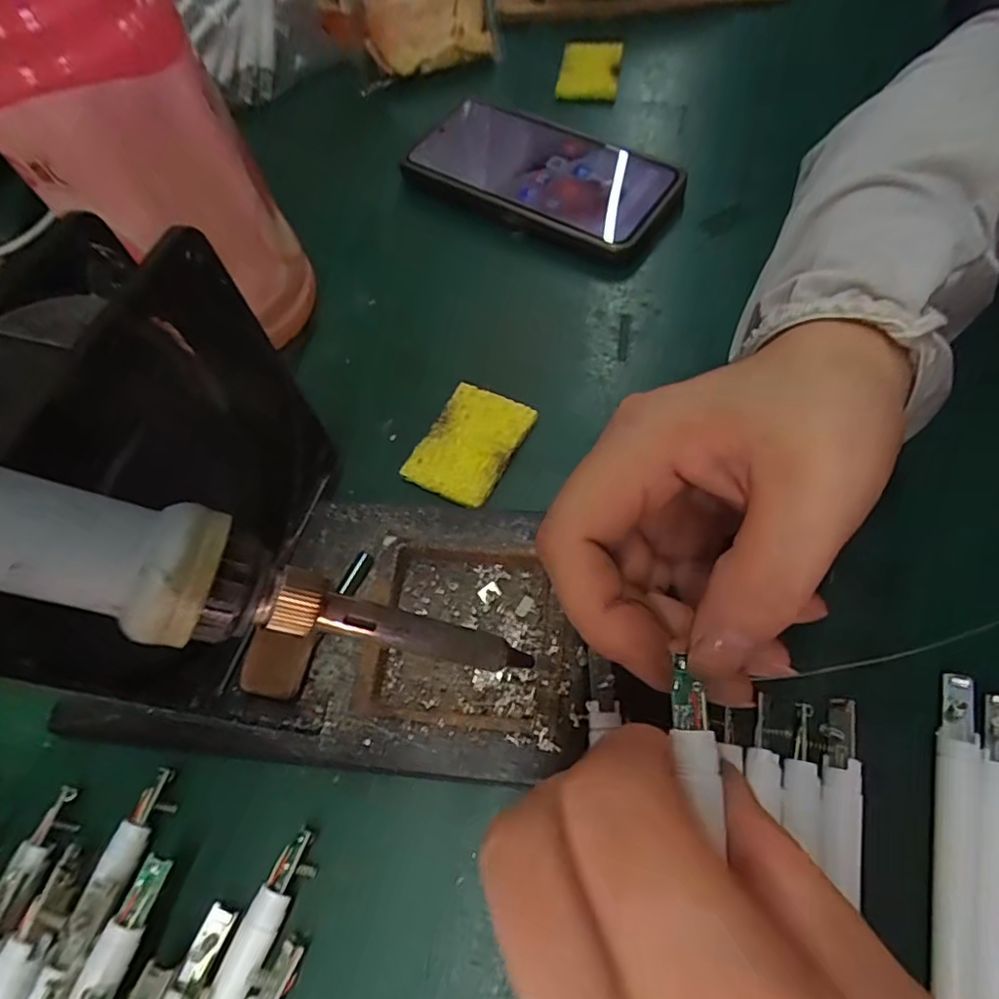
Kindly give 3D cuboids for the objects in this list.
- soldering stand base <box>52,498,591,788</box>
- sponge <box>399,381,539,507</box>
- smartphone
[{"bbox_3d":[-0.051,0.045,0.220,0.165,0.013,0.101,3,63,7],"label":"soldering stand base"},{"bbox_3d":[-0.013,-0.026,0.263,0.040,0.007,0.055,24,67,17],"label":"sponge"},{"bbox_3d":[0.024,-0.186,0.331,0.148,0.014,0.075,32,76,16],"label":"smartphone"}]

